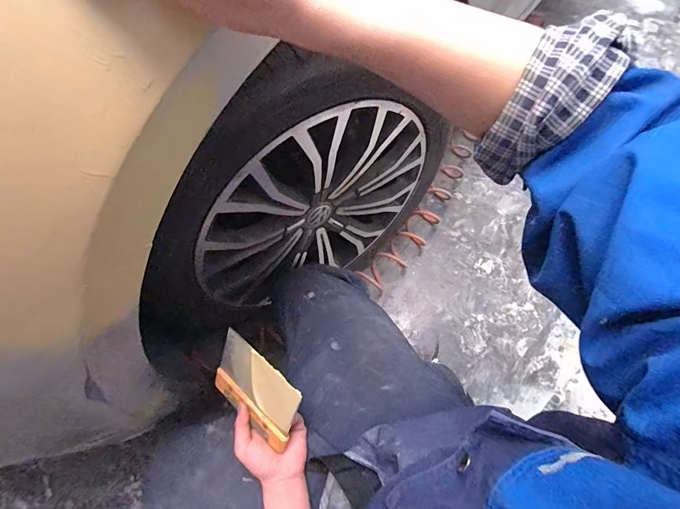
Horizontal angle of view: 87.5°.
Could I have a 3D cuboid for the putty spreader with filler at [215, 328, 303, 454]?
[{"bbox_3d":[-0.122,0.190,0.504,0.150,0.113,0.011,33,28,28],"label":"putty spreader with filler"}]

